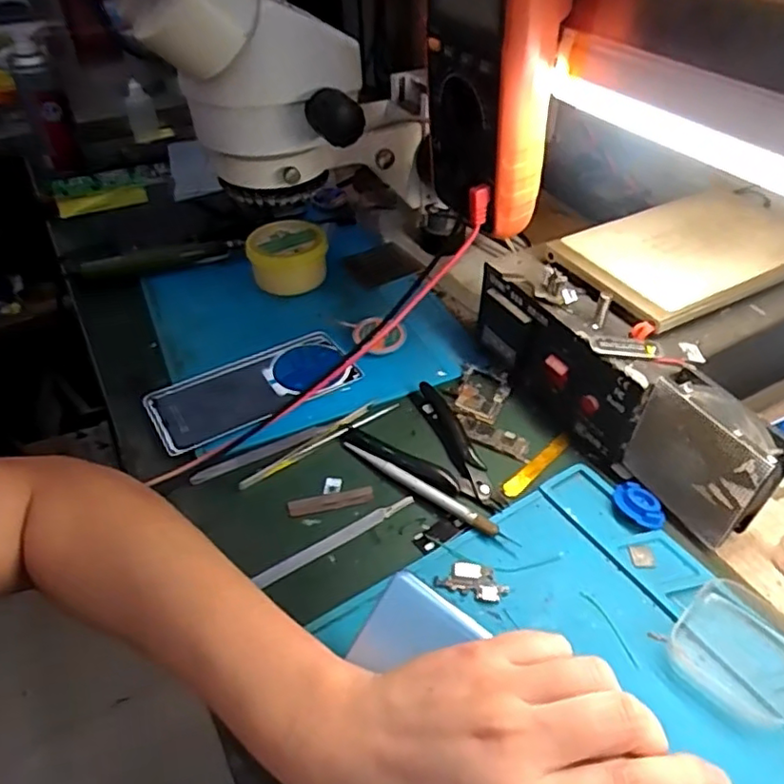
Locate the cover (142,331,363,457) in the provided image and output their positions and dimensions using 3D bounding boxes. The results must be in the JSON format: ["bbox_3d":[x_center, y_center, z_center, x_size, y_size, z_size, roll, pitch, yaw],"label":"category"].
[{"bbox_3d":[-0.112,-0.003,0.494,0.159,0.007,0.078,-25,48,-23],"label":"cover"}]

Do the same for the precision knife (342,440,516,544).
[{"bbox_3d":[0.023,0.066,0.418,0.140,0.008,0.009,28,51,28],"label":"precision knife"}]

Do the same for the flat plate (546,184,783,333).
[{"bbox_3d":[0.233,-0.108,0.465,0.204,0.021,0.112,-22,47,-20],"label":"flat plate"}]

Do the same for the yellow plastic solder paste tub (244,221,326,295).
[{"bbox_3d":[-0.103,-0.132,0.602,0.075,0.043,0.069,-1,43,1],"label":"yellow plastic solder paste tub"}]

